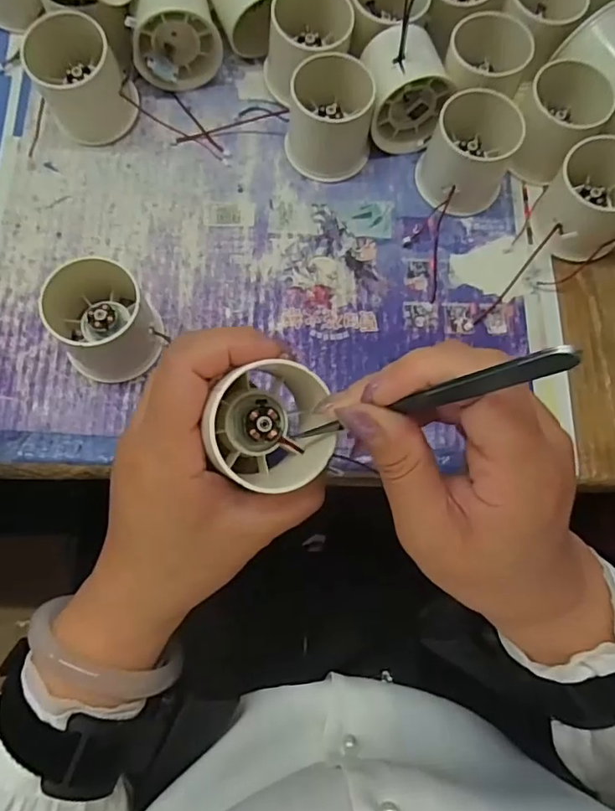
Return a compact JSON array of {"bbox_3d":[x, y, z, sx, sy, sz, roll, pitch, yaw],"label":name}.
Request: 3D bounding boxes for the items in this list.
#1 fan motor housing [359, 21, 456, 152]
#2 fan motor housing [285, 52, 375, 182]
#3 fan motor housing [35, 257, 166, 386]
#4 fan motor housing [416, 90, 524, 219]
[{"bbox_3d":[0.061,-0.204,0.347,0.052,0.057,0.060,-10,75,-5],"label":"fan motor housing"},{"bbox_3d":[0.015,-0.187,0.350,0.055,0.043,0.063,5,74,-1],"label":"fan motor housing"},{"bbox_3d":[-0.112,-0.042,0.303,0.057,0.047,0.053,-28,77,-9],"label":"fan motor housing"},{"bbox_3d":[0.104,-0.162,0.343,0.056,0.048,0.069,24,75,4],"label":"fan motor housing"}]

